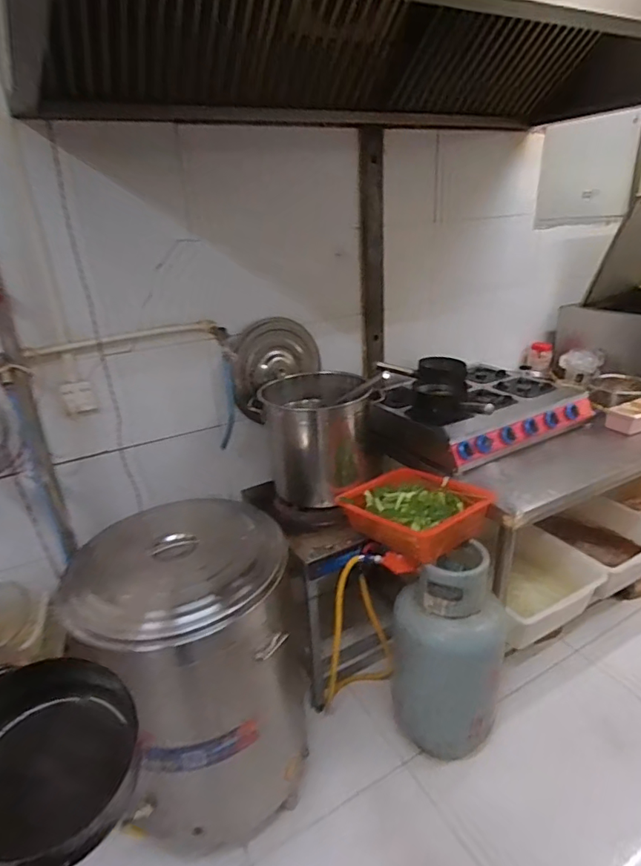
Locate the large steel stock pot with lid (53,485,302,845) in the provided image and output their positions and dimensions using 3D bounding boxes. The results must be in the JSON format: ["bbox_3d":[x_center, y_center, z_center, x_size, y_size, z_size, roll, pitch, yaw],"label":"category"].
[{"bbox_3d":[-0.325,0.601,1.325,0.477,0.709,0.501,-11,25,-16],"label":"large steel stock pot with lid"}]

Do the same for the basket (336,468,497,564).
[{"bbox_3d":[0.277,0.224,1.492,0.310,0.126,0.390,-23,30,-37],"label":"basket"}]

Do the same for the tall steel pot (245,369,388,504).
[{"bbox_3d":[0.011,0.003,1.677,0.359,0.371,0.319,3,24,15],"label":"tall steel pot"}]

